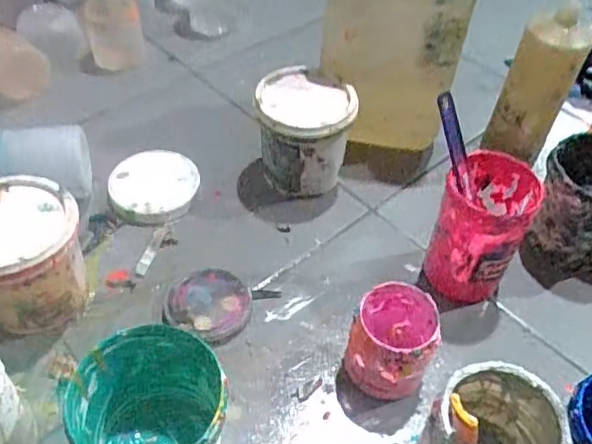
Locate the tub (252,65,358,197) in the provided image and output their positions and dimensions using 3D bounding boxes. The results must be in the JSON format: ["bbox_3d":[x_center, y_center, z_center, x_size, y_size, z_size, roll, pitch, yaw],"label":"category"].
[{"bbox_3d":[0.010,-0.112,0.777,0.121,0.131,0.114,0,48,-3],"label":"tub"}]

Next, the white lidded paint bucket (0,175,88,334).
[{"bbox_3d":[-0.285,0.042,0.626,0.122,0.132,0.121,2,48,-2],"label":"white lidded paint bucket"}]

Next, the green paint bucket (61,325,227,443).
[{"bbox_3d":[-0.126,0.182,0.523,0.126,0.131,0.121,2,48,-2],"label":"green paint bucket"}]

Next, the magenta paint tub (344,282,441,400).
[{"bbox_3d":[0.097,0.123,0.610,0.082,0.097,0.093,11,48,7],"label":"magenta paint tub"}]

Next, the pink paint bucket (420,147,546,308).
[{"bbox_3d":[0.204,0.013,0.677,0.094,0.152,0.104,23,51,17],"label":"pink paint bucket"}]

